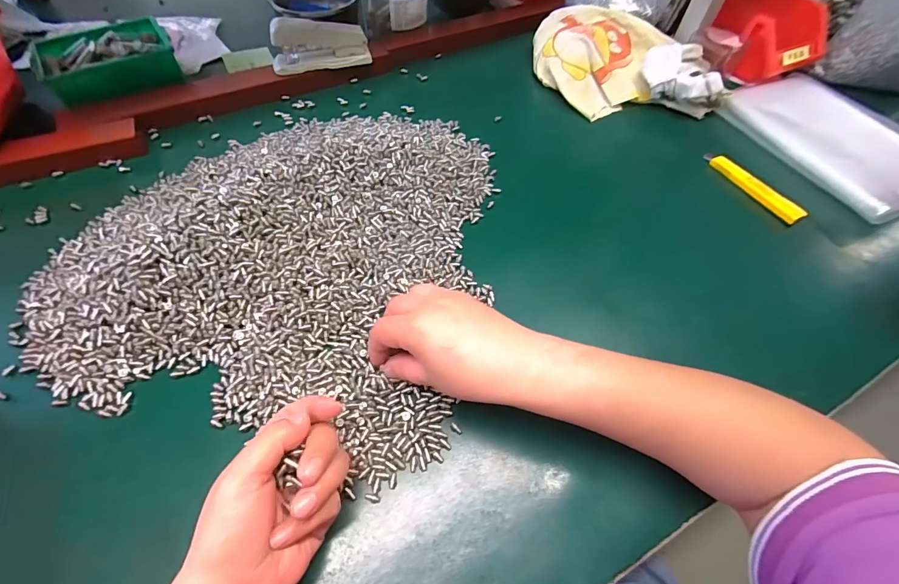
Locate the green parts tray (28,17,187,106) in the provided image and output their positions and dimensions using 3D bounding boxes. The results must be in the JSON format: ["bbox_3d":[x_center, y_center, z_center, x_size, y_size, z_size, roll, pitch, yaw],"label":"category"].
[{"bbox_3d":[-0.428,-0.293,0.506,0.144,0.043,0.102,-32,64,-22],"label":"green parts tray"}]

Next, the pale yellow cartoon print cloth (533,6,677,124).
[{"bbox_3d":[0.210,-0.334,0.560,0.162,0.061,0.173,-20,60,-15],"label":"pale yellow cartoon print cloth"}]

